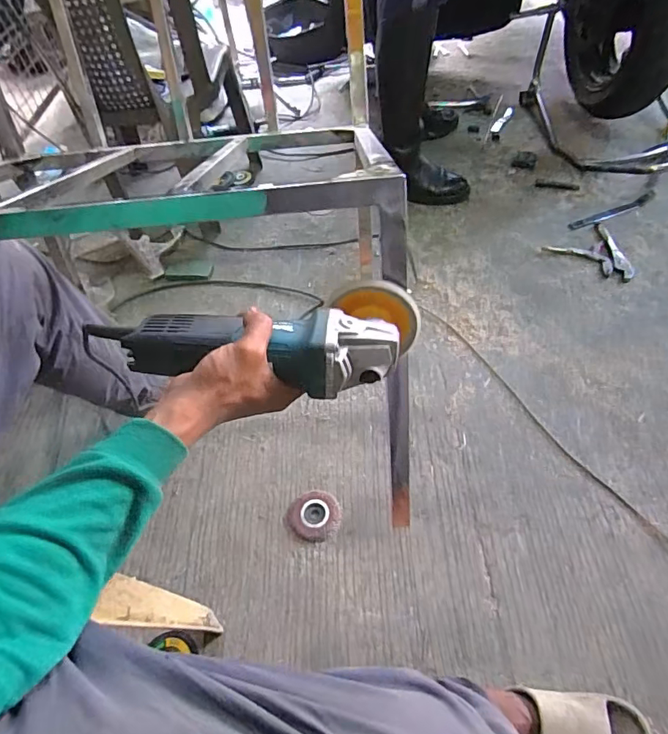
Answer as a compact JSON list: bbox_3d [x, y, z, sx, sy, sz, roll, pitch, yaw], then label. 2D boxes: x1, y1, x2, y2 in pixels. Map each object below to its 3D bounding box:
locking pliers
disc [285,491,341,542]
[{"bbox_3d":[0.669,-0.280,1.197,0.180,0.015,0.191,-24,55,-14],"label":"locking pliers"},{"bbox_3d":[-0.036,0.263,0.844,0.096,0.019,0.086,1,53,5],"label":"disc"}]

